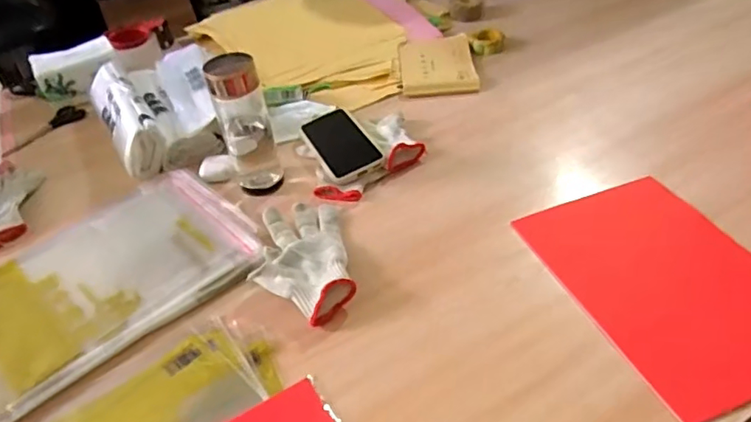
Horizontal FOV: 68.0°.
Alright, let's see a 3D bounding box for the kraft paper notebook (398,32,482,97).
[{"bbox_3d":[0.113,-0.270,1.023,0.131,0.014,0.203,-4,41,3],"label":"kraft paper notebook"}]

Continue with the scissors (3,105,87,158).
[{"bbox_3d":[-0.589,-0.142,0.983,0.048,0.016,0.159,19,47,27],"label":"scissors"}]

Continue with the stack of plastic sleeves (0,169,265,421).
[{"bbox_3d":[-0.337,0.077,0.680,0.347,0.018,0.261,-33,47,-27],"label":"stack of plastic sleeves"}]

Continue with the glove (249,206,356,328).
[{"bbox_3d":[-0.090,0.054,0.661,0.111,0.034,0.182,-11,41,-5],"label":"glove"}]

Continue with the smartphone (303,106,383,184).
[{"bbox_3d":[-0.054,-0.103,0.835,0.082,0.009,0.178,-26,43,-11],"label":"smartphone"}]

